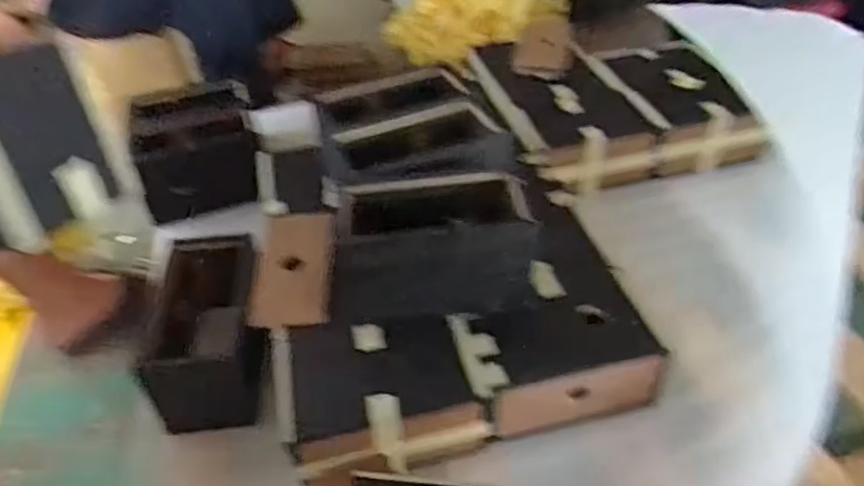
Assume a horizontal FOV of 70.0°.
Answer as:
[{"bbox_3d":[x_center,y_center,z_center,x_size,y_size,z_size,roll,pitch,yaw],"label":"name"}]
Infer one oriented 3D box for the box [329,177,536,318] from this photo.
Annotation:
[{"bbox_3d":[-0.002,0.012,0.707,0.227,0.116,0.111,-7,42,-5],"label":"box"}]

